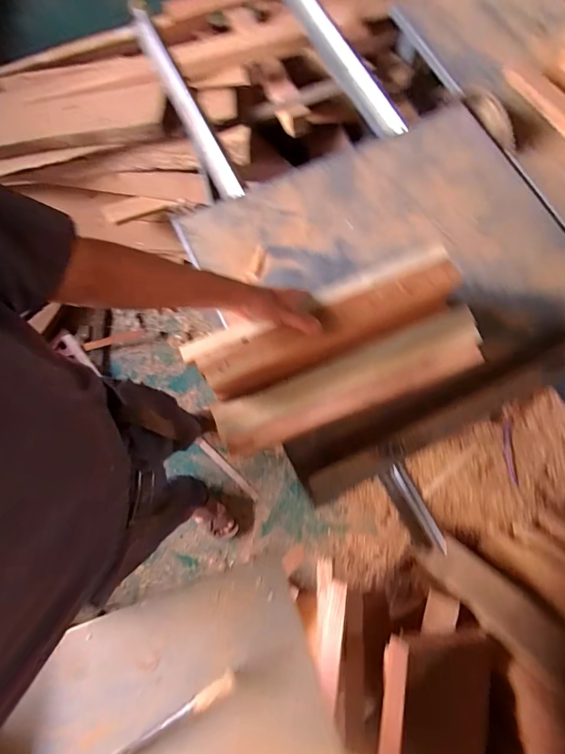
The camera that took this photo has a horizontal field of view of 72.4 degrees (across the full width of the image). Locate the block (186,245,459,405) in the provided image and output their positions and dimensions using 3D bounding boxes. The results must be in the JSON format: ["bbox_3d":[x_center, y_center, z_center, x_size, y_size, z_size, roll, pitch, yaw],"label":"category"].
[{"bbox_3d":[0.074,-0.084,0.637,0.450,0.055,0.108,-24,76,-6],"label":"block"}]

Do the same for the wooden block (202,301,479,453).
[{"bbox_3d":[0.115,0.009,0.632,0.452,0.038,0.095,-21,76,-6],"label":"wooden block"}]

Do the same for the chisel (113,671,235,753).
[{"bbox_3d":[-0.169,0.470,0.508,0.239,0.016,0.021,-30,77,-8],"label":"chisel"}]

